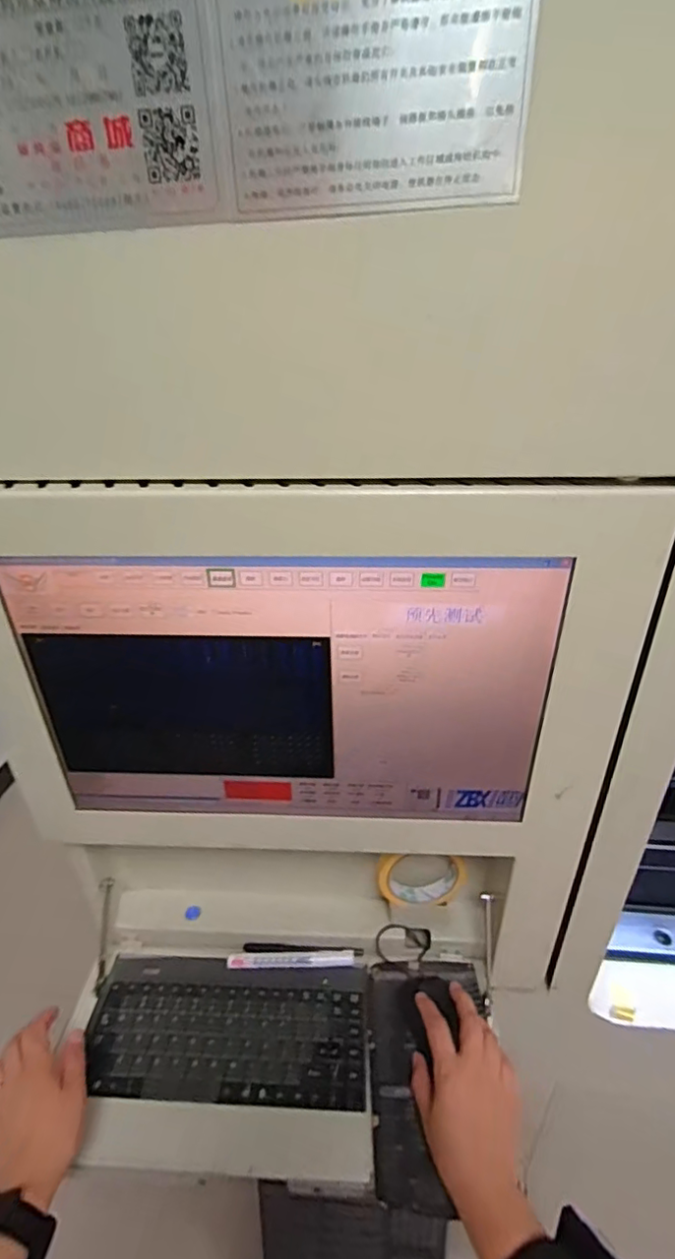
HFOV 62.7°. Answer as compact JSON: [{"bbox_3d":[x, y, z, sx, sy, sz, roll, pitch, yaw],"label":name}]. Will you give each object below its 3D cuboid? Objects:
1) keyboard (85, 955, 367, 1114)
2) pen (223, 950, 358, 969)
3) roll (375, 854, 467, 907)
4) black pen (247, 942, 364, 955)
[{"bbox_3d":[-0.112,0.410,0.571,0.279,0.014,0.127,0,30,4],"label":"keyboard"},{"bbox_3d":[-0.051,0.372,0.625,0.139,0.013,0.017,-3,30,-1],"label":"pen"},{"bbox_3d":[0.095,0.279,0.623,0.098,0.084,0.025,-1,30,2],"label":"roll"},{"bbox_3d":[-0.039,0.367,0.639,0.134,0.010,0.015,-2,30,2],"label":"black pen"}]

